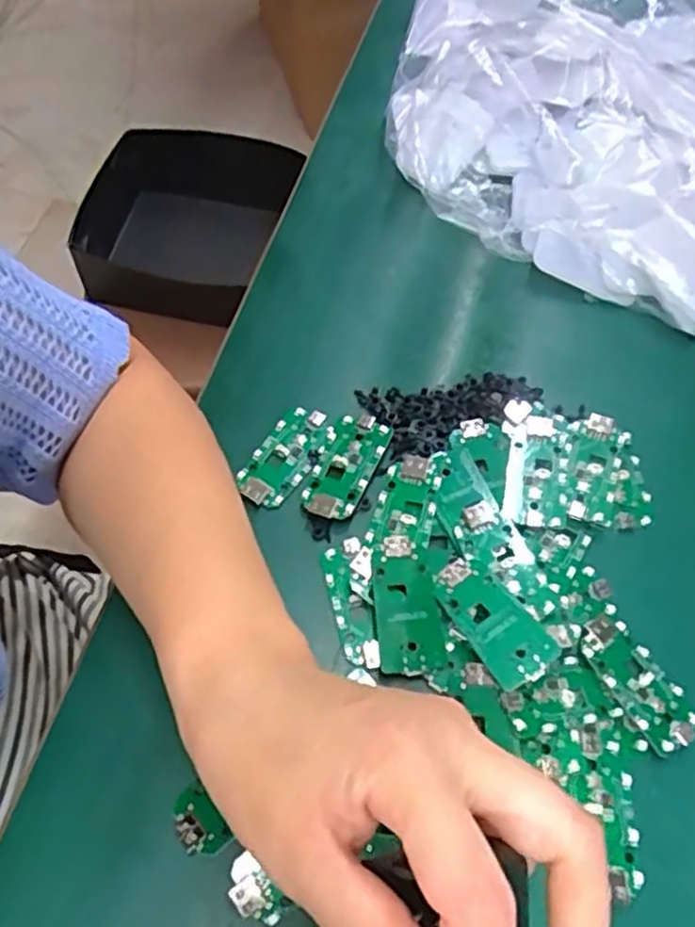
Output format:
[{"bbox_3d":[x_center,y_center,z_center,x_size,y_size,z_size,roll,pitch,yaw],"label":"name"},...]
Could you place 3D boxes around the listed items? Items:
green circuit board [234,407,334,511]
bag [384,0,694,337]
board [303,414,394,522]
[{"bbox_3d":[-0.033,-0.004,0.390,0.032,0.005,0.060,30,66,15],"label":"green circuit board"},{"bbox_3d":[0.150,-0.235,0.483,0.269,0.062,0.283,20,63,11],"label":"bag"},{"bbox_3d":[-0.001,0.002,0.383,0.029,0.009,0.062,24,64,13],"label":"board"}]

